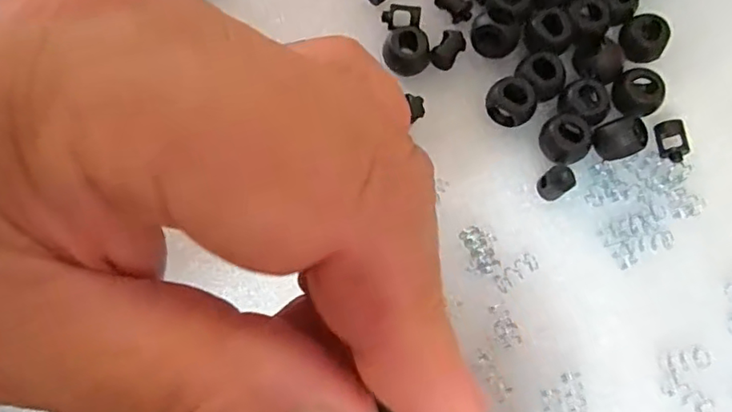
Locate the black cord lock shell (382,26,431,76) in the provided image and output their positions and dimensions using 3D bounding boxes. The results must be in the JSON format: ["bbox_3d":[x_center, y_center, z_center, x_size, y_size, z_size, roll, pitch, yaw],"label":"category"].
[{"bbox_3d":[0.015,-0.057,0.212,0.016,0.013,0.012,-14,75,-4],"label":"black cord lock shell"}]

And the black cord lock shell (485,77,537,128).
[{"bbox_3d":[0.053,-0.039,0.210,0.017,0.012,0.016,0,75,0],"label":"black cord lock shell"}]

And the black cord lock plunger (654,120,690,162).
[{"bbox_3d":[0.112,-0.024,0.207,0.010,0.005,0.015,-10,75,-3],"label":"black cord lock plunger"}]

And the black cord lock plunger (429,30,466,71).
[{"bbox_3d":[0.031,-0.059,0.216,0.009,0.008,0.015,35,78,9],"label":"black cord lock plunger"}]

